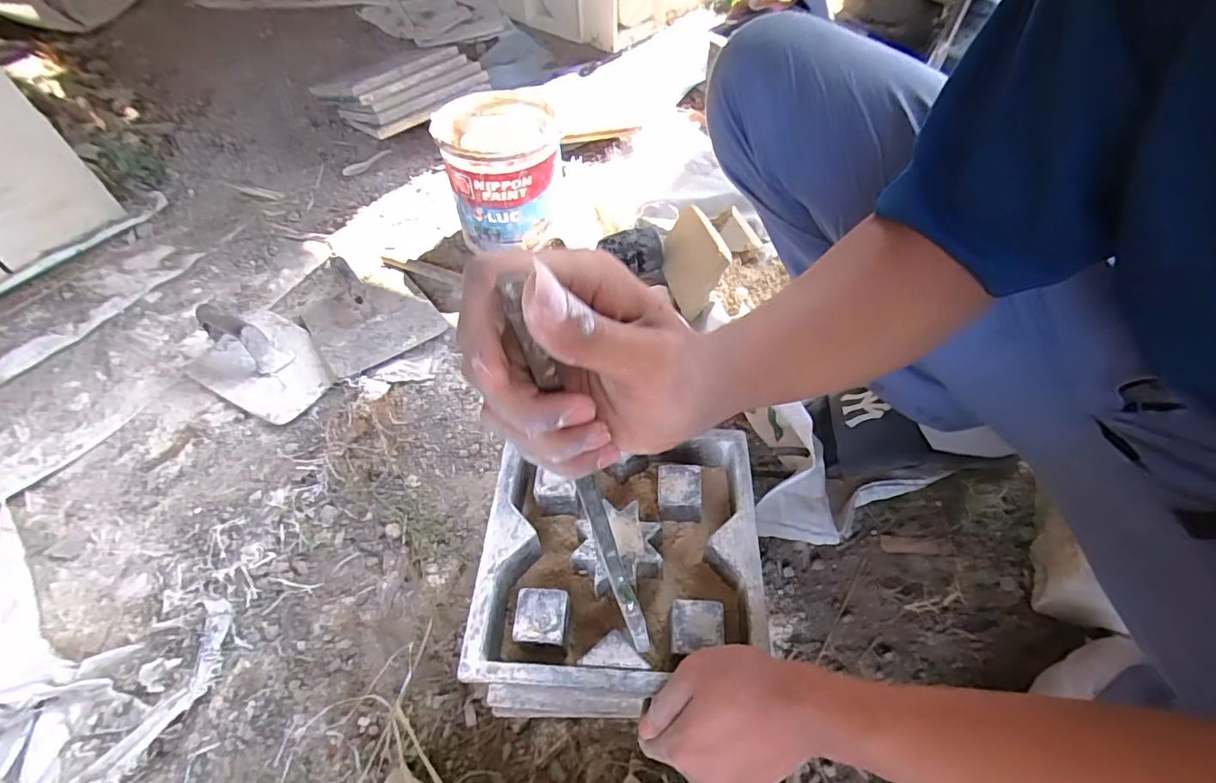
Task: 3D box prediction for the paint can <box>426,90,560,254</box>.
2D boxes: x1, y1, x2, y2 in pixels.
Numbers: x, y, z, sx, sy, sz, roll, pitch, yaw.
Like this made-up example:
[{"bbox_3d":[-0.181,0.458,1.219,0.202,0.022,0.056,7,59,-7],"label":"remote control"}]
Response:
[{"bbox_3d":[-0.162,-0.343,0.862,0.167,0.174,0.185,-11,53,-4],"label":"paint can"}]

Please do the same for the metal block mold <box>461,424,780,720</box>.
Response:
[{"bbox_3d":[0.011,0.146,0.464,0.224,0.062,0.225,-2,54,4],"label":"metal block mold"}]

